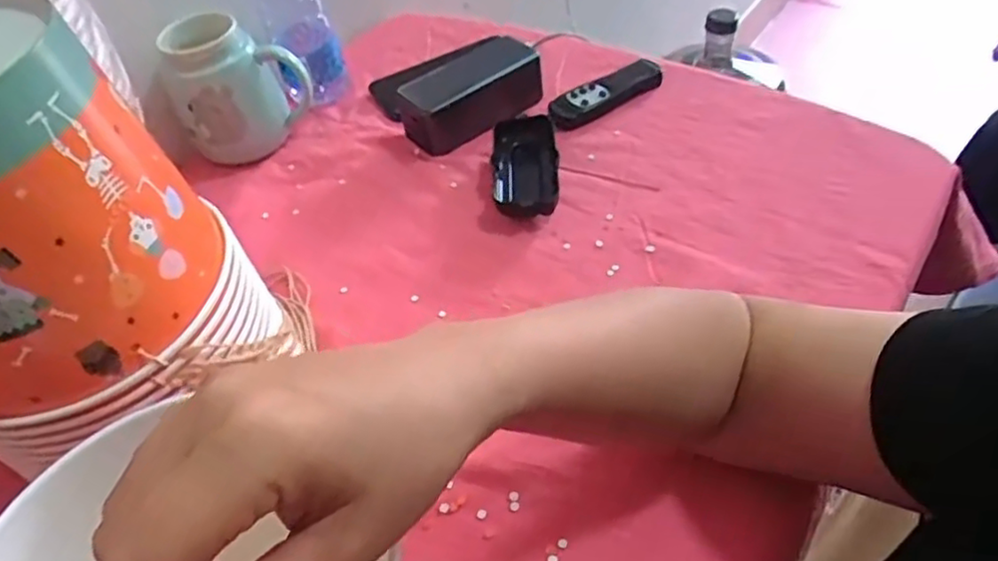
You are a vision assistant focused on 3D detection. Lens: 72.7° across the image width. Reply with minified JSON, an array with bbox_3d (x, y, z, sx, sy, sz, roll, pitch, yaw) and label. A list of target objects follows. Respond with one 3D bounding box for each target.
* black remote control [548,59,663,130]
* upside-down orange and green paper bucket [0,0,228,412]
[{"bbox_3d":[0.098,-0.175,0.626,0.116,0.023,0.028,-26,50,-16],"label":"black remote control"},{"bbox_3d":[-0.224,-0.039,0.308,0.142,0.123,0.150,-37,53,-23],"label":"upside-down orange and green paper bucket"}]

